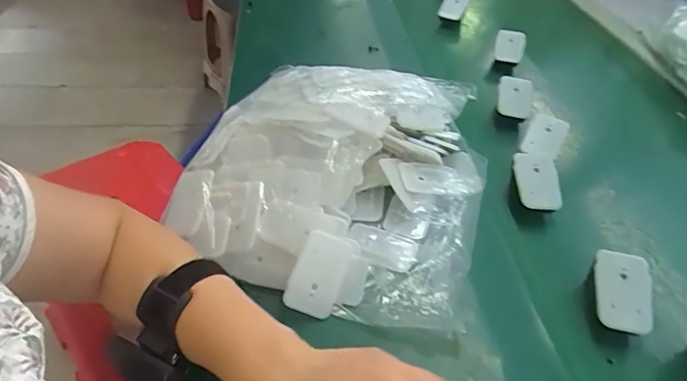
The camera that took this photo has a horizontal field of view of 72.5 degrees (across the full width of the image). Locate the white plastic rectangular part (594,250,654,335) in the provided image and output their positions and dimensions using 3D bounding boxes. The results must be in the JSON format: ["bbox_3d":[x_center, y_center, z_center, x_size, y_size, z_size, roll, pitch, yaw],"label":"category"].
[{"bbox_3d":[0.242,0.087,0.404,0.044,0.009,0.068,7,67,11],"label":"white plastic rectangular part"}]

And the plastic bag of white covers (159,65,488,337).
[{"bbox_3d":[0.006,-0.034,0.502,0.283,0.100,0.333,13,43,13],"label":"plastic bag of white covers"}]

